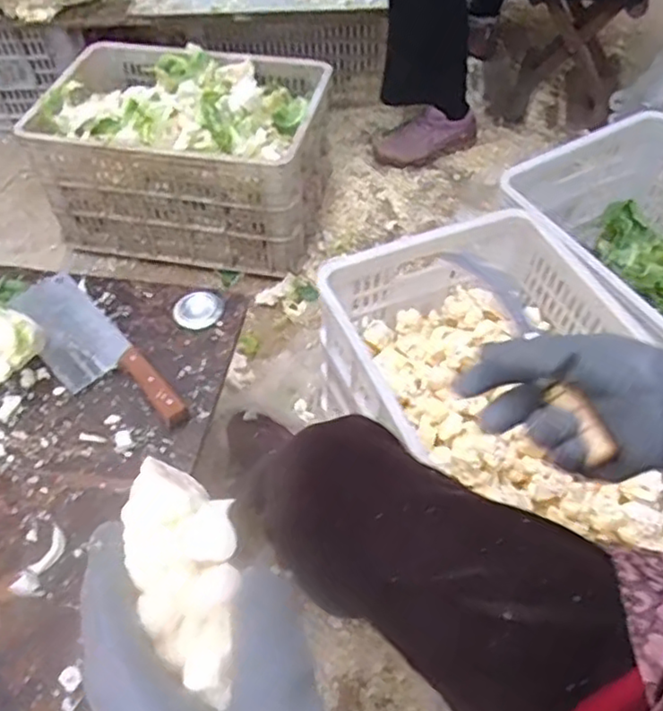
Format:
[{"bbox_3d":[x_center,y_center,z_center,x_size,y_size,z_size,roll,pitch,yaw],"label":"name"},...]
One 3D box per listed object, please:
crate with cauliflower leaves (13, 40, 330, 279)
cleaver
[{"bbox_3d":[-0.293,-0.400,1.362,0.540,0.277,0.354,10,52,10],"label":"crate with cauliflower leaves"},{"bbox_3d":[-0.301,-0.005,0.834,0.093,0.027,0.306,-35,58,-24],"label":"cleaver"}]

